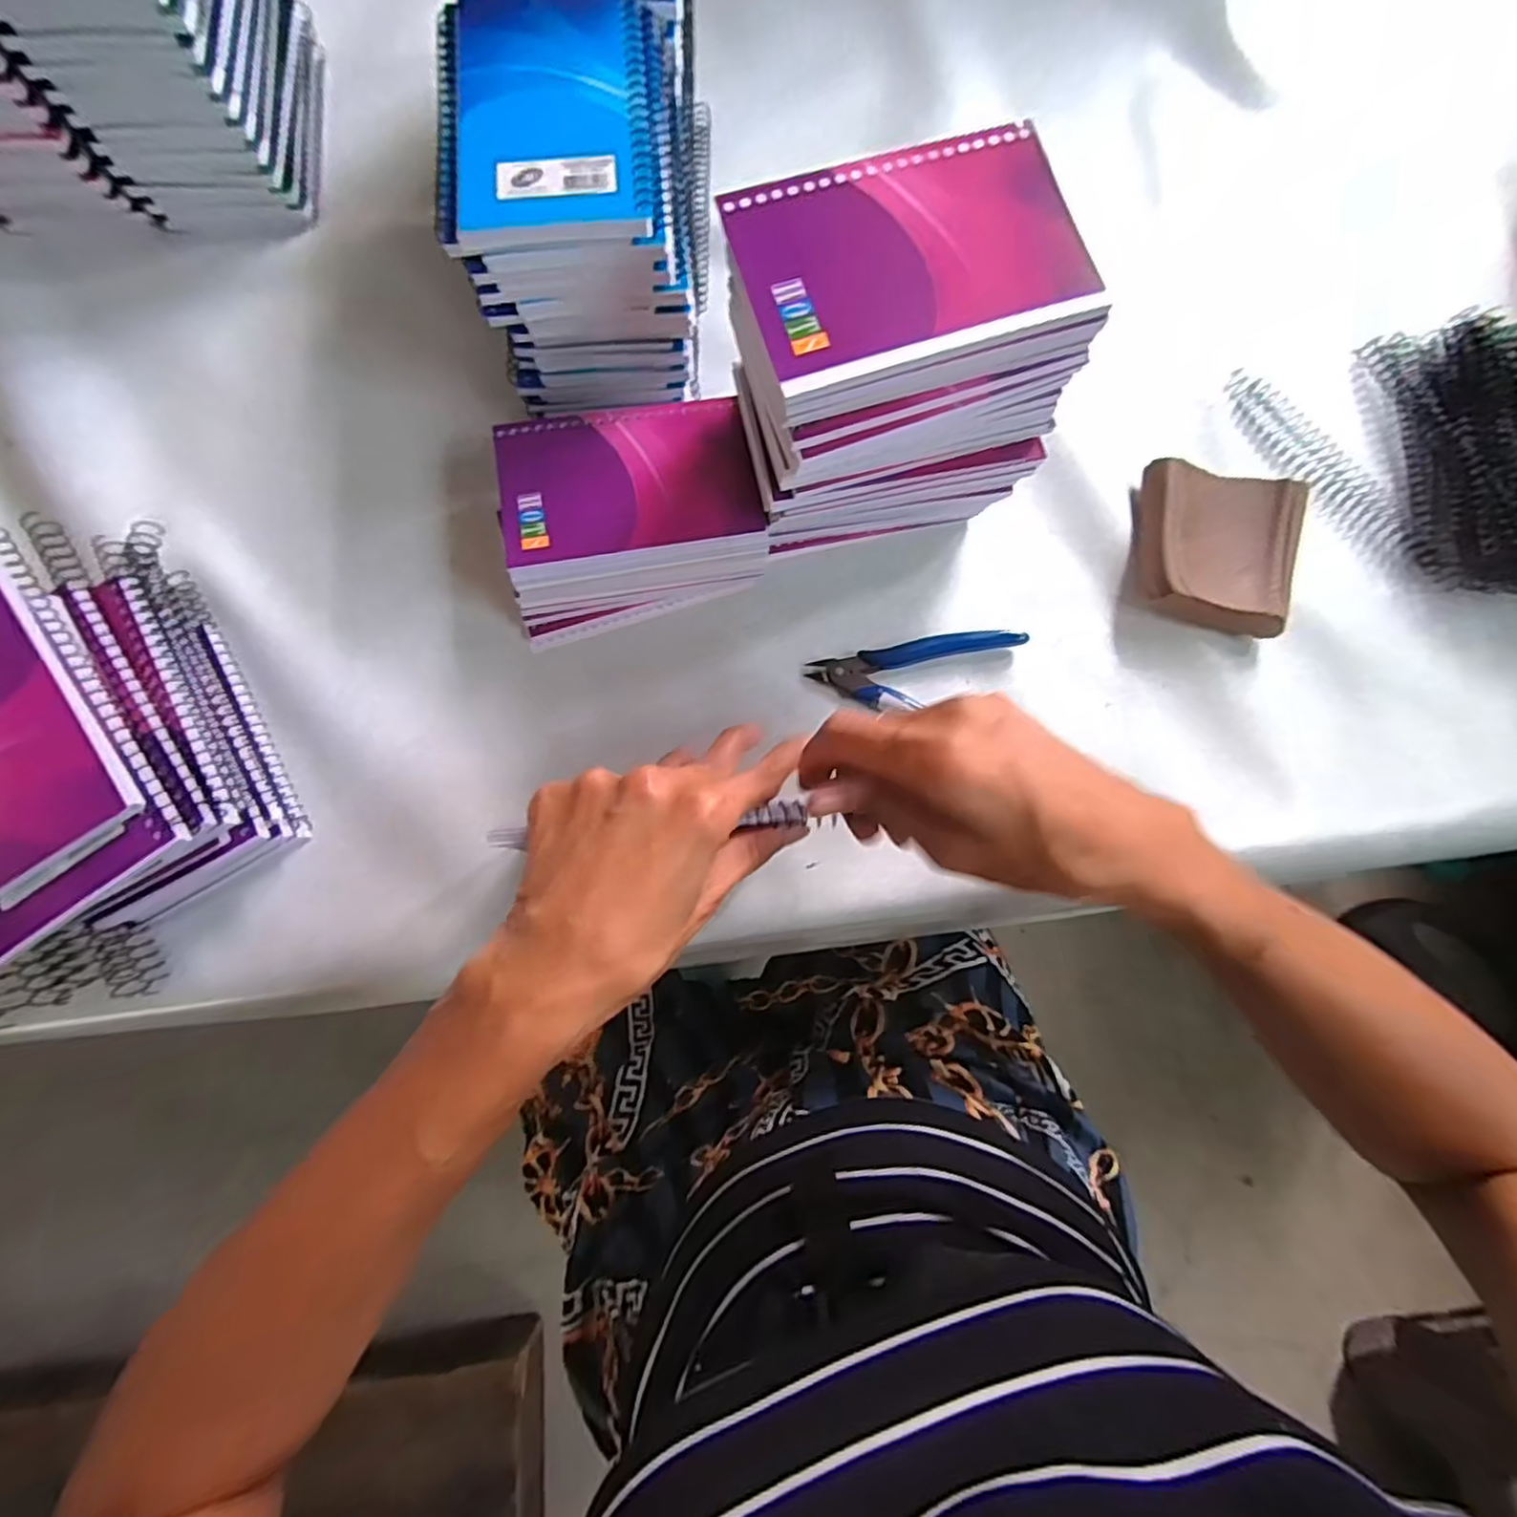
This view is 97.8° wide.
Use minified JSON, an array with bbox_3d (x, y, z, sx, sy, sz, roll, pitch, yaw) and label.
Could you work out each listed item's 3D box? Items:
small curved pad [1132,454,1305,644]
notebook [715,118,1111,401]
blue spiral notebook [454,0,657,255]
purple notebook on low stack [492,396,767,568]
[{"bbox_3d":[0.254,-0.115,0.365,0.085,0.024,0.089,8,79,0],"label":"small curved pad"},{"bbox_3d":[0.057,-0.189,0.248,0.126,0.007,0.084,-18,80,-4],"label":"notebook"},{"bbox_3d":[-0.091,-0.290,0.293,0.082,0.012,0.136,-5,80,-2],"label":"blue spiral notebook"},{"bbox_3d":[-0.067,-0.143,0.336,0.127,0.008,0.076,-10,80,-3],"label":"purple notebook on low stack"}]

